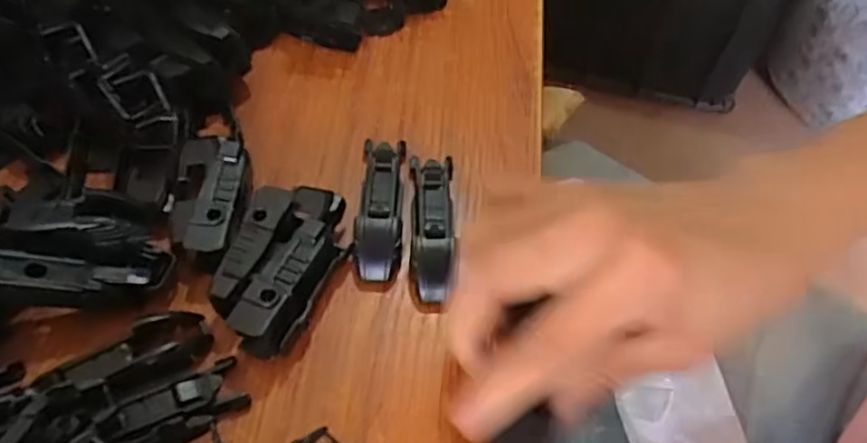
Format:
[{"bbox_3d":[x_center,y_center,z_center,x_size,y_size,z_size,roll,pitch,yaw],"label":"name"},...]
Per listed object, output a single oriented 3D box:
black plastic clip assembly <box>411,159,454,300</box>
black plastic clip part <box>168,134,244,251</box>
[{"bbox_3d":[0.000,-0.001,0.295,0.018,0.013,0.069,0,56,-3],"label":"black plastic clip assembly"},{"bbox_3d":[-0.093,-0.011,0.281,0.029,0.010,0.054,4,56,0],"label":"black plastic clip part"}]

